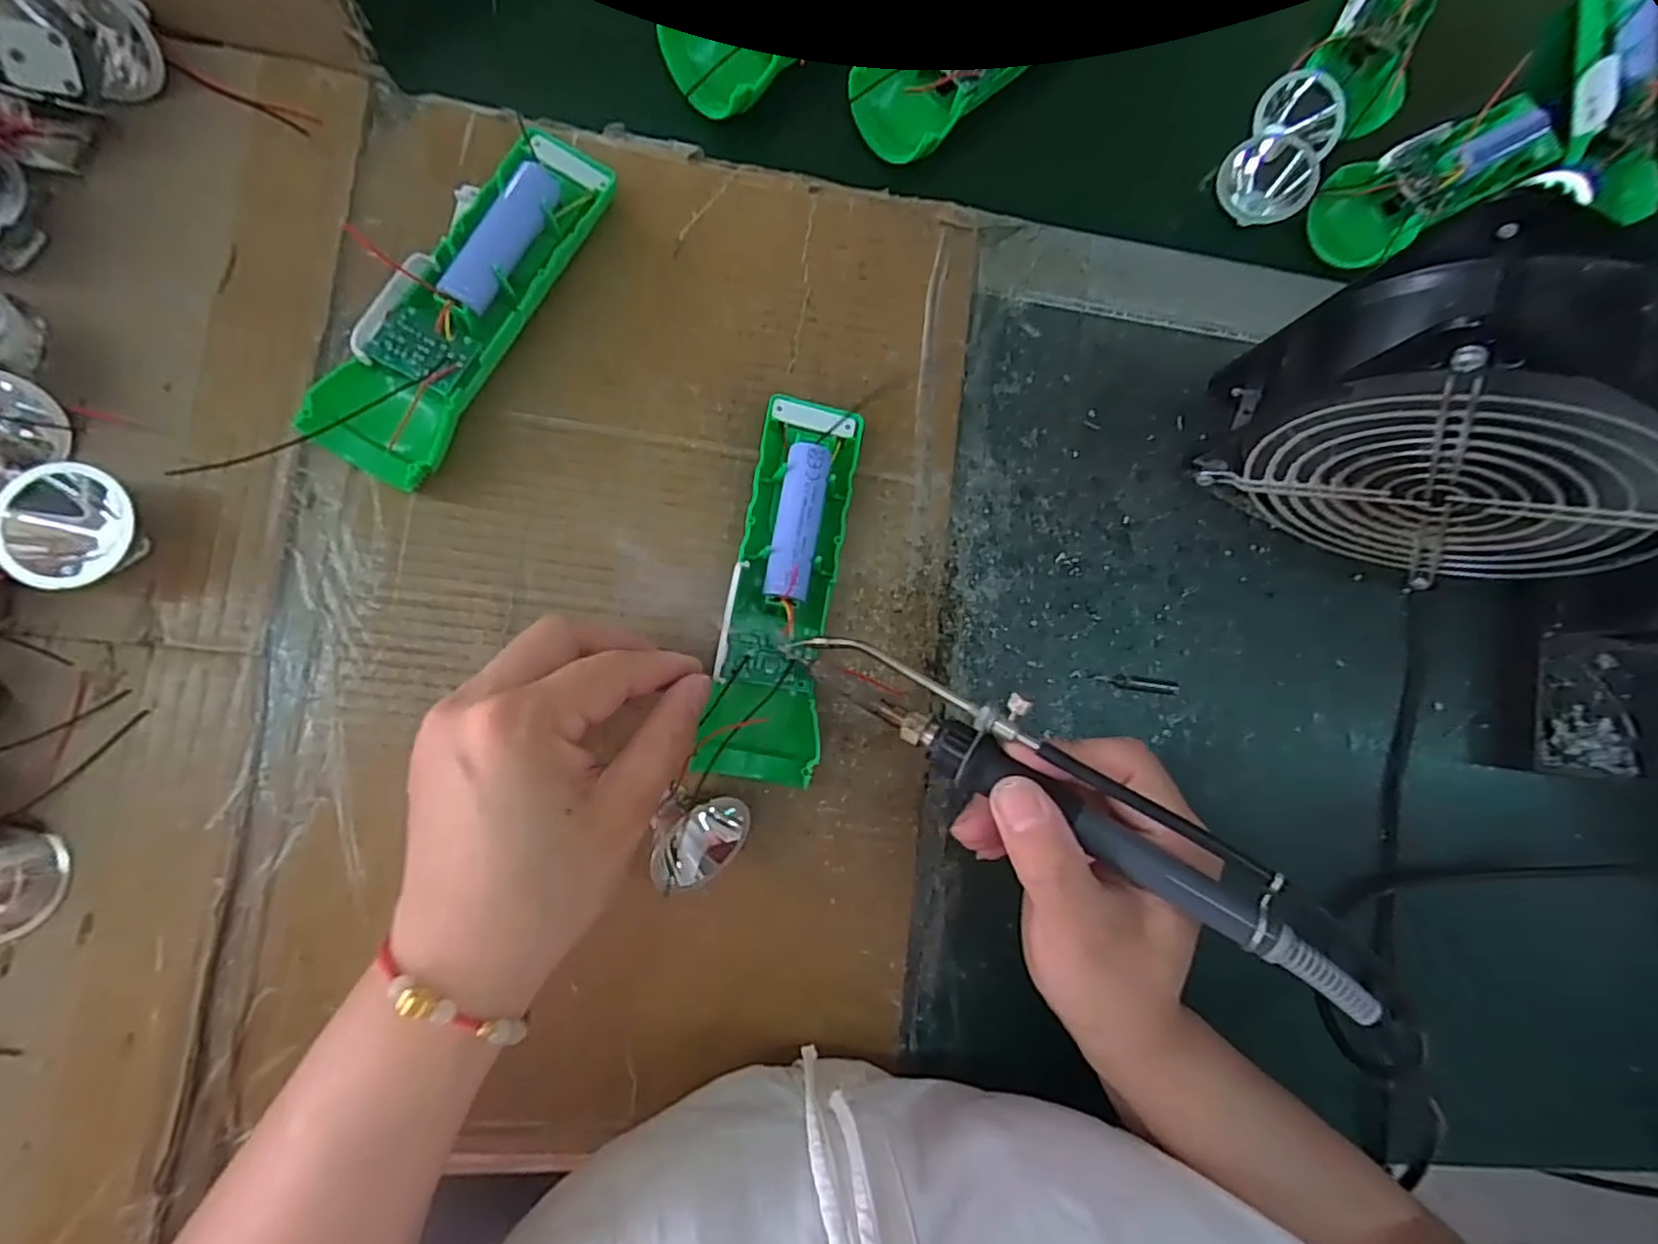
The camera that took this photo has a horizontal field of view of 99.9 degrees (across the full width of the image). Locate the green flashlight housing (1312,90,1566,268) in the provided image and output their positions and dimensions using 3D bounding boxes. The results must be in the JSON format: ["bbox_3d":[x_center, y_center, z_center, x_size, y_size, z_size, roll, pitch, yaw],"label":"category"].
[{"bbox_3d":[0.297,-0.215,0.341,0.123,0.021,0.044,-23,91,5],"label":"green flashlight housing"}]

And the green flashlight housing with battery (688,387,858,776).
[{"bbox_3d":[-0.017,-0.014,0.286,0.044,0.026,0.157,10,85,-8],"label":"green flashlight housing with battery"}]

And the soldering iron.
[{"bbox_3d":[0.076,0.055,0.230,0.203,0.018,0.029,32,83,15],"label":"soldering iron"}]

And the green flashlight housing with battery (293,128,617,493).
[{"bbox_3d":[-0.143,-0.126,0.277,0.047,0.026,0.152,30,81,-4],"label":"green flashlight housing with battery"}]

